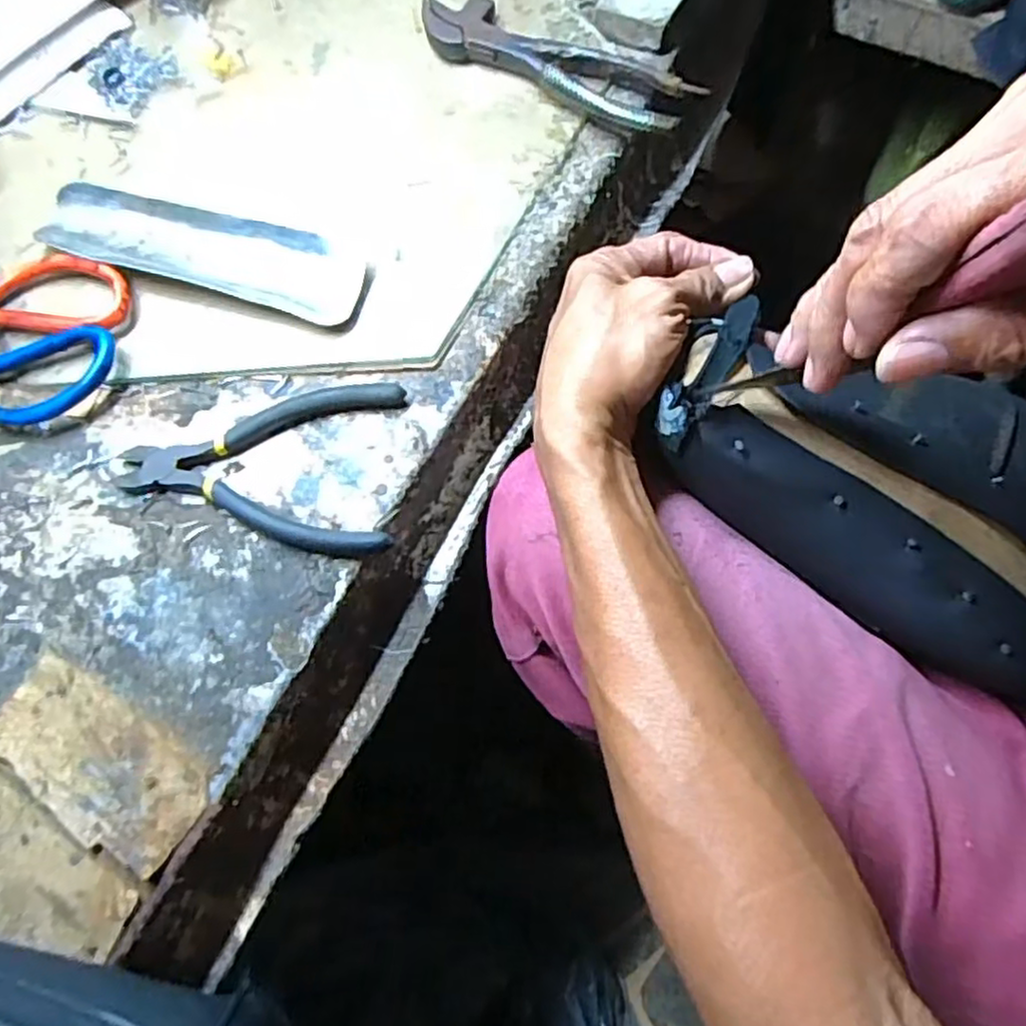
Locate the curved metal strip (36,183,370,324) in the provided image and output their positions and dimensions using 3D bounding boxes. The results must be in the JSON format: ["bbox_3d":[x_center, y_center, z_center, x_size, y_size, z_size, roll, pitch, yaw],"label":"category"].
[{"bbox_3d":[-0.179,-0.151,0.398,0.192,0.019,0.046,15,72,6],"label":"curved metal strip"}]

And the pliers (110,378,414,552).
[{"bbox_3d":[-0.132,-0.025,0.357,0.144,0.015,0.091,1,71,1],"label":"pliers"}]

